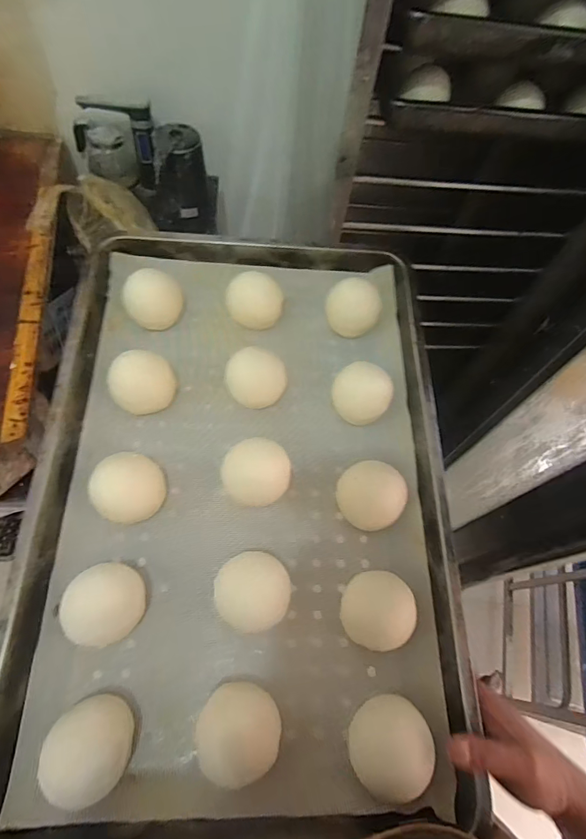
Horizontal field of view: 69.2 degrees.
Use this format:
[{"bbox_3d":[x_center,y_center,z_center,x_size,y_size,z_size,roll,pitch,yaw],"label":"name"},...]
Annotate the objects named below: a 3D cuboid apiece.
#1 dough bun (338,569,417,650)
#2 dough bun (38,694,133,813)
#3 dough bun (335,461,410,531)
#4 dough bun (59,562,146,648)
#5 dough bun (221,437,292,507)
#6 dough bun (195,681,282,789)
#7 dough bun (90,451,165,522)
[{"bbox_3d":[0.077,0.176,0.391,0.063,0.029,0.063,-10,64,-4],"label":"dough bun"},{"bbox_3d":[-0.159,0.261,0.337,0.062,0.053,0.068,-1,63,1],"label":"dough bun"},{"bbox_3d":[0.080,0.079,0.419,0.067,0.051,0.057,-17,64,-7],"label":"dough bun"},{"bbox_3d":[-0.166,0.165,0.382,0.059,0.050,0.066,28,67,14],"label":"dough bun"},{"bbox_3d":[-0.036,0.057,0.433,0.066,0.052,0.060,-1,63,1],"label":"dough bun"},{"bbox_3d":[-0.044,0.252,0.345,0.065,0.049,0.064,-1,63,1],"label":"dough bun"},{"bbox_3d":[-0.161,0.069,0.421,0.056,0.051,0.064,26,67,13],"label":"dough bun"}]

